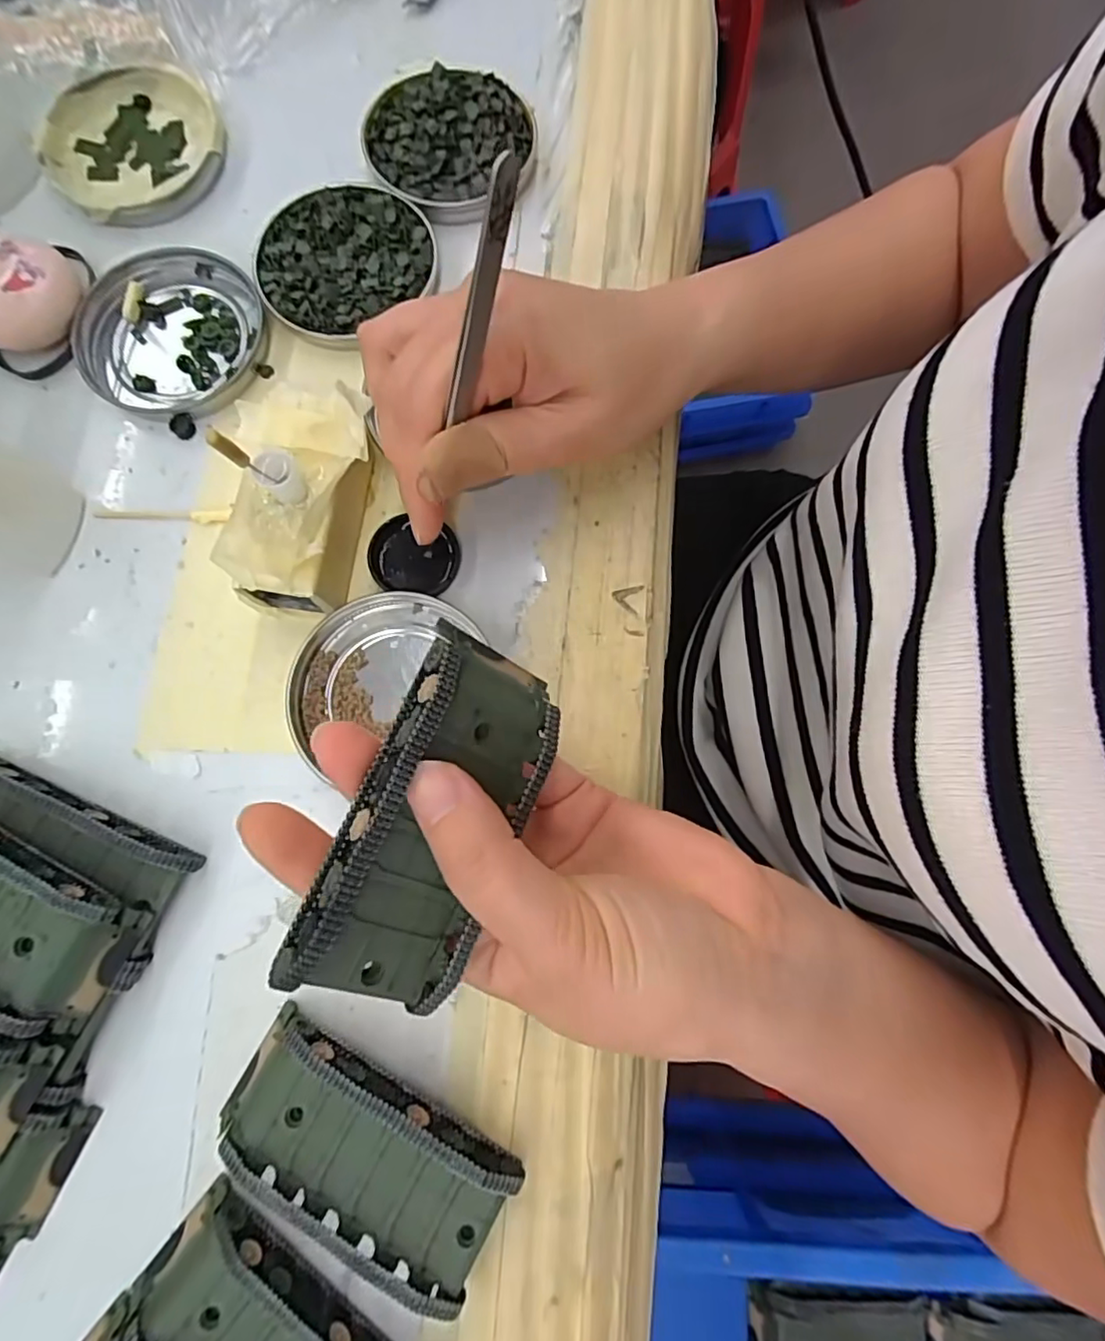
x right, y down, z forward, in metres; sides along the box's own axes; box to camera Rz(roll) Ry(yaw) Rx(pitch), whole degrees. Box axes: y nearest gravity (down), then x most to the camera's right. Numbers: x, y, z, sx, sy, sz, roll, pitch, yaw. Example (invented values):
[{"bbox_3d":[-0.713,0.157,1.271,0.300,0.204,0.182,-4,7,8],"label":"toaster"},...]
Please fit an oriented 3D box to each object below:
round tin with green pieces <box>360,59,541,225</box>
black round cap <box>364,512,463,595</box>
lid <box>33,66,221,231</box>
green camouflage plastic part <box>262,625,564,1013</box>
[{"bbox_3d":[-0.050,-0.247,0.278,0.071,0.013,0.076,0,80,-1],"label":"round tin with green pieces"},{"bbox_3d":[-0.057,-0.047,0.244,0.035,0.007,0.029,-1,80,-1],"label":"black round cap"},{"bbox_3d":[-0.194,-0.245,0.279,0.079,0.012,0.074,0,80,-1],"label":"lid"},{"bbox_3d":[-0.029,0.038,0.160,0.044,0.016,0.096,32,72,-31],"label":"green camouflage plastic part"}]

